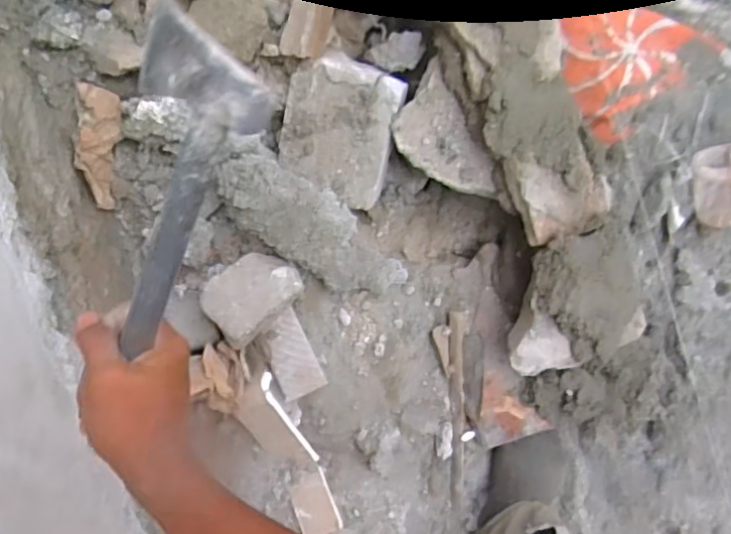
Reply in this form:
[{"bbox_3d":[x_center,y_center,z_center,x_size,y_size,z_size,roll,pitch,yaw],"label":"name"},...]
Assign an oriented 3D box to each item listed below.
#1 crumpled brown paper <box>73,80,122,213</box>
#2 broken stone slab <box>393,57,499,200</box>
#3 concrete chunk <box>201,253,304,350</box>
[{"bbox_3d":[-0.316,-0.141,0.695,0.045,0.026,0.139,1,110,-30],"label":"crumpled brown paper"},{"bbox_3d":[0.089,-0.149,0.707,0.082,0.023,0.165,-29,94,3],"label":"broken stone slab"},{"bbox_3d":[-0.140,0.044,0.725,0.092,0.064,0.111,34,61,20],"label":"concrete chunk"}]

